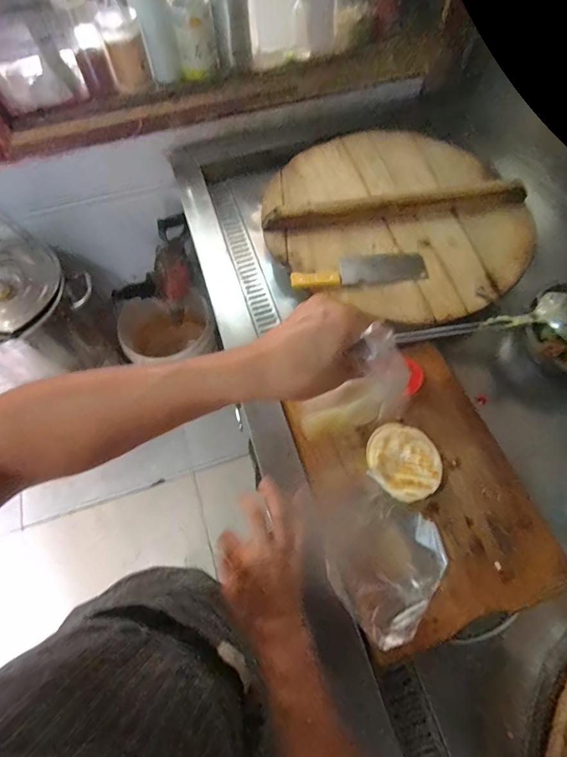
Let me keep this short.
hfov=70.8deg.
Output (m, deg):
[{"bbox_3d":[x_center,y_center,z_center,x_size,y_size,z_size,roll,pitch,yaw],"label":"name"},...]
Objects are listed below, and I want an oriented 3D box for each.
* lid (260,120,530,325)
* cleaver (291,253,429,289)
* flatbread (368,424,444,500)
[{"bbox_3d":[0.250,-0.368,0.837,0.532,0.036,0.525,-1,64,2],"label":"lid"},{"bbox_3d":[0.147,-0.214,0.786,0.264,0.025,0.075,-9,64,-2],"label":"cleaver"},{"bbox_3d":[0.188,0.133,0.637,0.106,0.032,0.121,-35,68,-14],"label":"flatbread"}]

